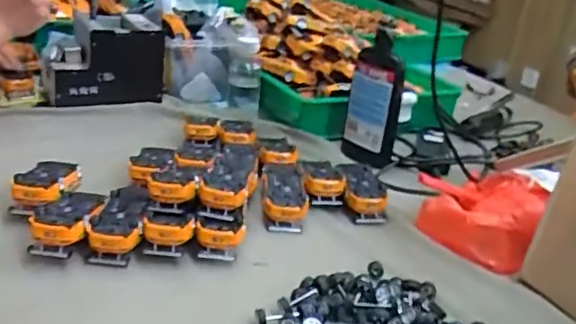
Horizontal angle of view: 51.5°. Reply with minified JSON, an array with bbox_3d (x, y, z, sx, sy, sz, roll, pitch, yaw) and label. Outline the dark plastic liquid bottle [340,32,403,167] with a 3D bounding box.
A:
[{"bbox_3d":[0.133,-0.100,0.919,0.089,0.219,0.048,24,33,34],"label":"dark plastic liquid bottle"}]

